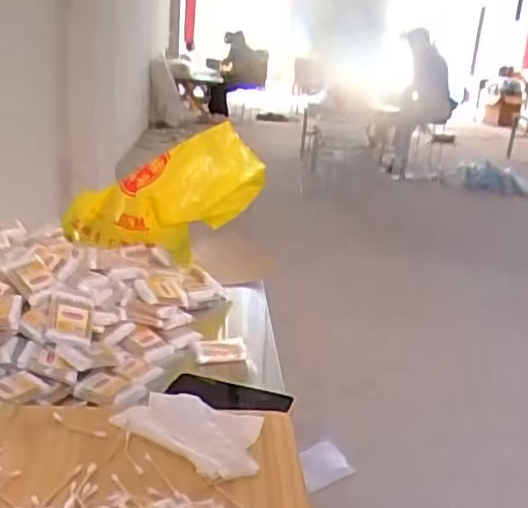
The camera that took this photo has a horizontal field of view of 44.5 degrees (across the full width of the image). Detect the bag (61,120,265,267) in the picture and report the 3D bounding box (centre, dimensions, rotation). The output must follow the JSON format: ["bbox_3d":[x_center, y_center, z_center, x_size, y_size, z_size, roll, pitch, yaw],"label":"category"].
[{"bbox_3d":[-0.191,-0.085,1.279,0.398,0.219,0.157,-23,20,-2],"label":"bag"}]

